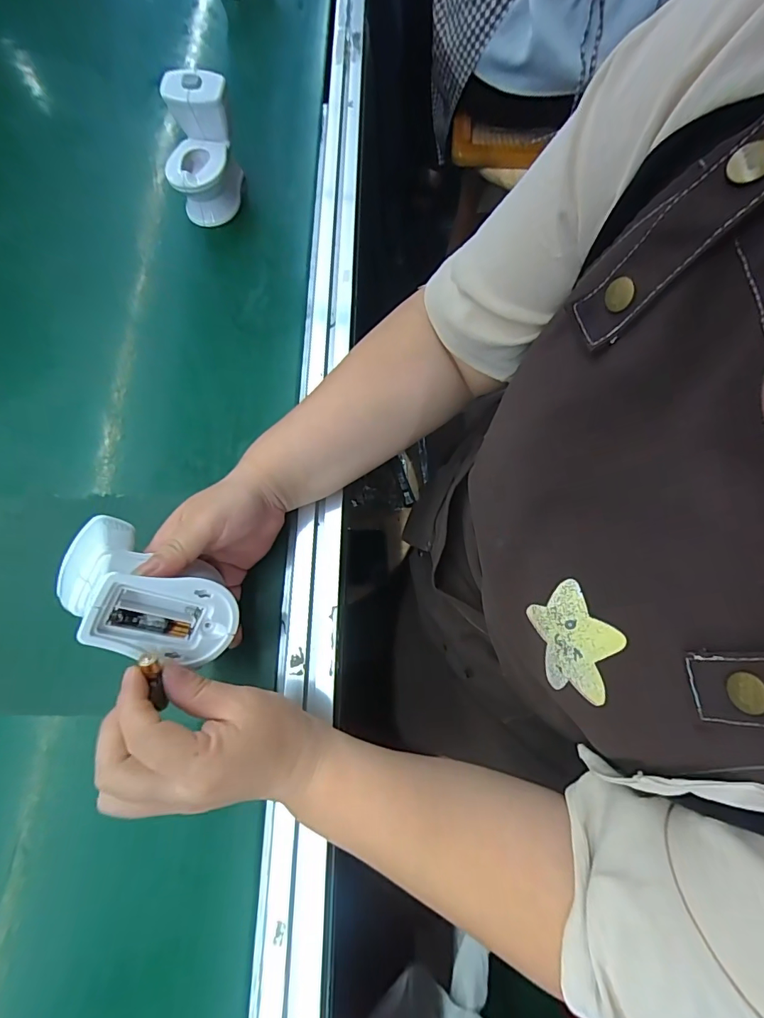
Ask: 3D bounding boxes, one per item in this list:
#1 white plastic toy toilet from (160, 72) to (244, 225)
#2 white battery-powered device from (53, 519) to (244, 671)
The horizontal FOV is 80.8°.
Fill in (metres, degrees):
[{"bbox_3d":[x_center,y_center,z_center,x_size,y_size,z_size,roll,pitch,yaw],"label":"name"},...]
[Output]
[{"bbox_3d":[-0.191,-0.373,0.480,0.061,0.118,0.078,6,72,3],"label":"white plastic toy toilet"},{"bbox_3d":[-0.162,0.058,0.312,0.093,0.101,0.065,25,91,53],"label":"white battery-powered device"}]

